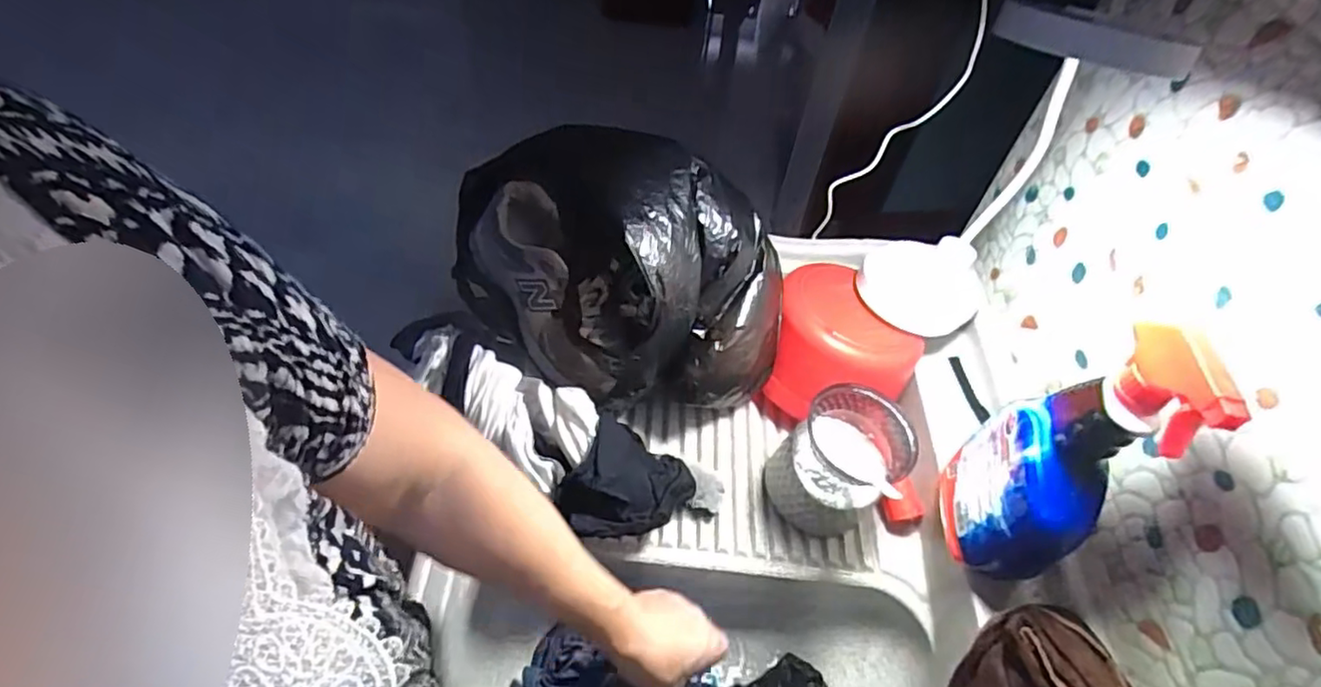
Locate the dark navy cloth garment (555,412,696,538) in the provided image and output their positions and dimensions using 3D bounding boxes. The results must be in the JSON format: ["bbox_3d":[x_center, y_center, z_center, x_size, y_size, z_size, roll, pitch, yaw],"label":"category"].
[{"bbox_3d":[-0.030,0.133,0.571,0.113,0.047,0.112,40,47,-13],"label":"dark navy cloth garment"}]

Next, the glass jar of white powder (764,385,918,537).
[{"bbox_3d":[0.175,0.118,0.628,0.105,0.123,0.110,3,52,-4],"label":"glass jar of white powder"}]

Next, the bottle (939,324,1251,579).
[{"bbox_3d":[0.306,0.082,0.486,0.072,0.260,0.108,16,52,7],"label":"bottle"}]

